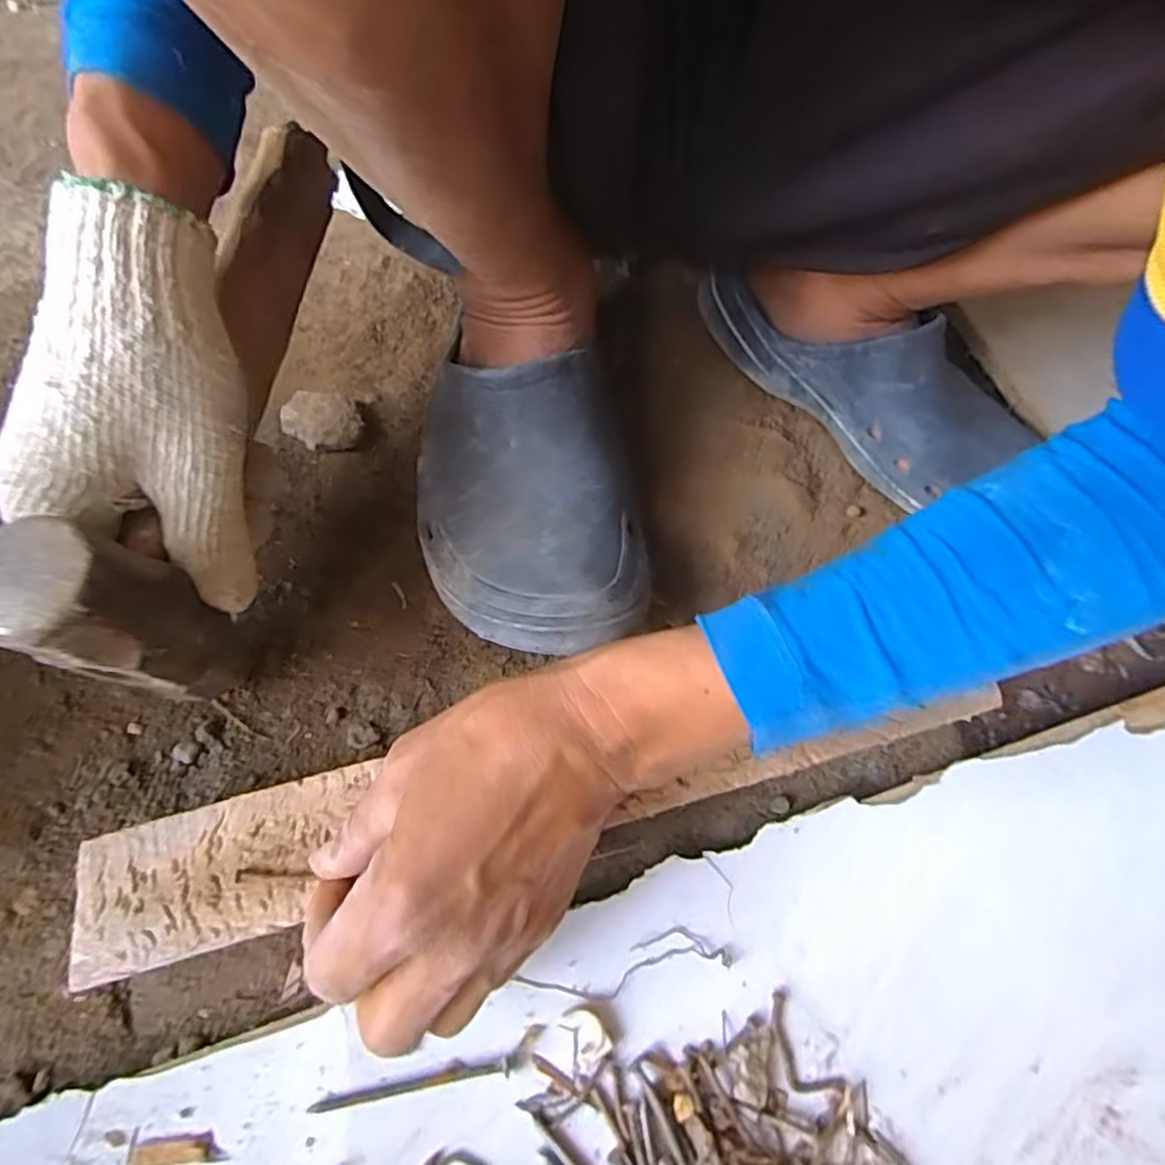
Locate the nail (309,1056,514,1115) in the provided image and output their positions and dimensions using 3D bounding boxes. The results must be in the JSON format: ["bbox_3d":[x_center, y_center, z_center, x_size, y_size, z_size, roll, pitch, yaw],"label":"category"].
[{"bbox_3d":[-0.066,0.194,0.263,0.074,0.004,0.006,-8,66,-6],"label":"nail"}]

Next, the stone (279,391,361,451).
[{"bbox_3d":[-0.153,-0.095,0.403,0.041,0.016,0.037,-8,66,-6],"label":"stone"}]

